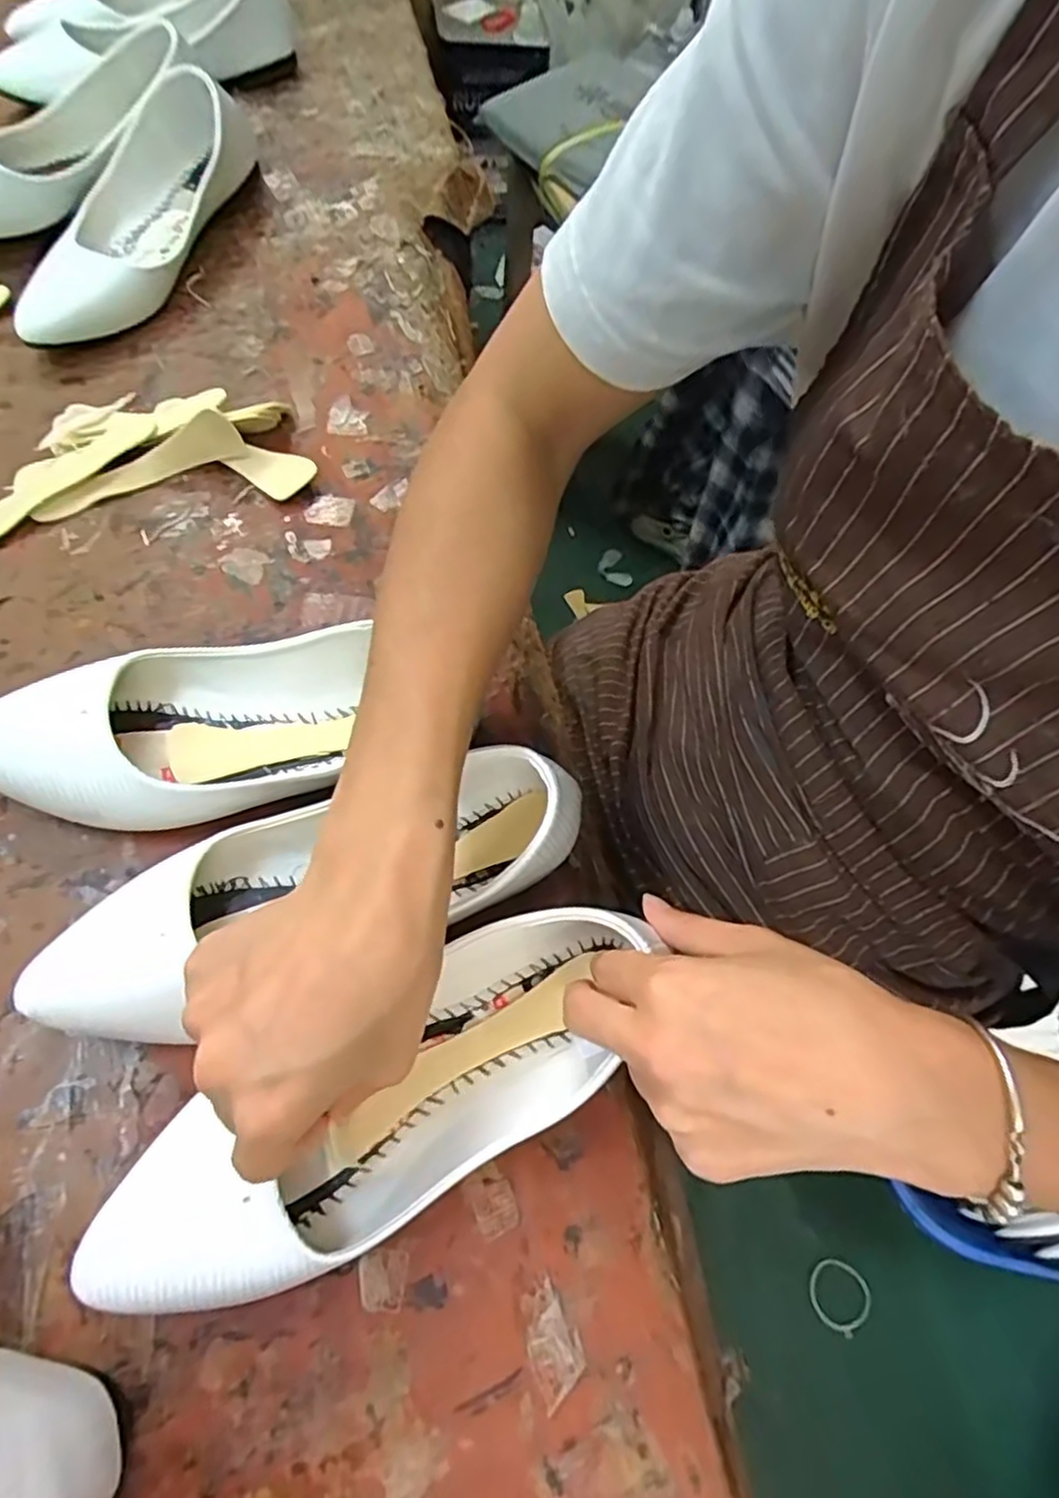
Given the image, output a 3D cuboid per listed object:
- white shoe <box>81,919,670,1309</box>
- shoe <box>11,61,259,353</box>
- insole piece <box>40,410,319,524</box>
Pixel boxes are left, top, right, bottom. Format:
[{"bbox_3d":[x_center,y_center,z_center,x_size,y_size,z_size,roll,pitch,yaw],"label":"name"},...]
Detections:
[{"bbox_3d":[-0.053,0.138,0.292,0.247,0.061,0.086,-28,70,-18],"label":"white shoe"},{"bbox_3d":[-0.289,-0.391,0.514,0.086,0.070,0.261,25,66,8],"label":"shoe"},{"bbox_3d":[-0.222,-0.179,0.445,0.163,0.030,0.043,-10,66,-7],"label":"insole piece"}]

